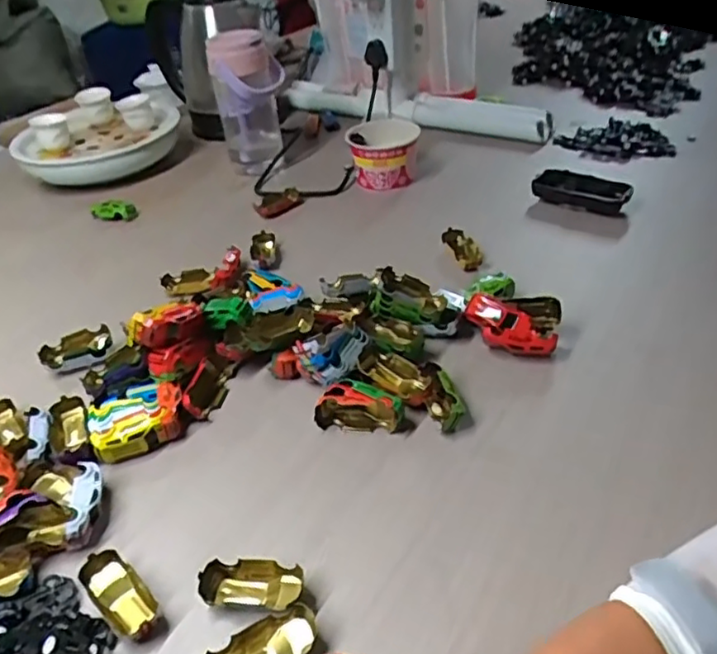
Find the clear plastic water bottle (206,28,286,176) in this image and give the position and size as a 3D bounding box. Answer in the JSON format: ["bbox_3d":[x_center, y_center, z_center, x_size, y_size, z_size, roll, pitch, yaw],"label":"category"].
[{"bbox_3d":[-0.146,-0.308,0.857,0.096,0.172,0.072,-10,38,-6],"label":"clear plastic water bottle"}]

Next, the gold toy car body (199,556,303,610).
[{"bbox_3d":[-0.066,0.161,0.389,0.061,0.014,0.026,-1,38,6],"label":"gold toy car body"}]

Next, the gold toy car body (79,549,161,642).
[{"bbox_3d":[-0.148,0.169,0.392,0.061,0.021,0.027,26,48,34],"label":"gold toy car body"}]

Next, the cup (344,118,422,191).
[{"bbox_3d":[0.034,-0.228,0.825,0.090,0.086,0.084,-3,38,3],"label":"cup"}]

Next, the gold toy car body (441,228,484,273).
[{"bbox_3d":[0.112,-0.083,0.663,0.024,0.020,0.059,-19,53,-16],"label":"gold toy car body"}]

